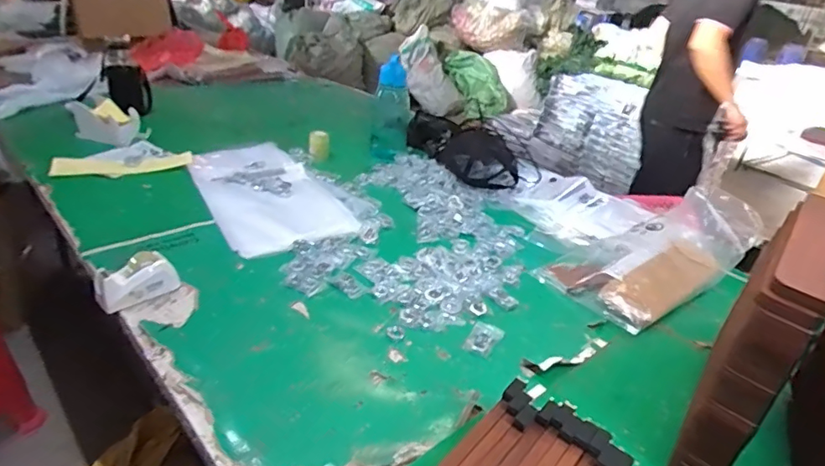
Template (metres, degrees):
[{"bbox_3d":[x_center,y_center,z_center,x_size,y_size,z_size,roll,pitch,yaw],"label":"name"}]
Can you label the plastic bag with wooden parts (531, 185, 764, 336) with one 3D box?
[{"bbox_3d":[0.489,0.028,1.045,0.431,0.146,0.216,-14,35,-34],"label":"plastic bag with wooden parts"}]

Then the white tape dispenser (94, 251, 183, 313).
[{"bbox_3d":[-0.440,0.075,0.828,0.059,0.057,0.120,25,33,30],"label":"white tape dispenser"}]

